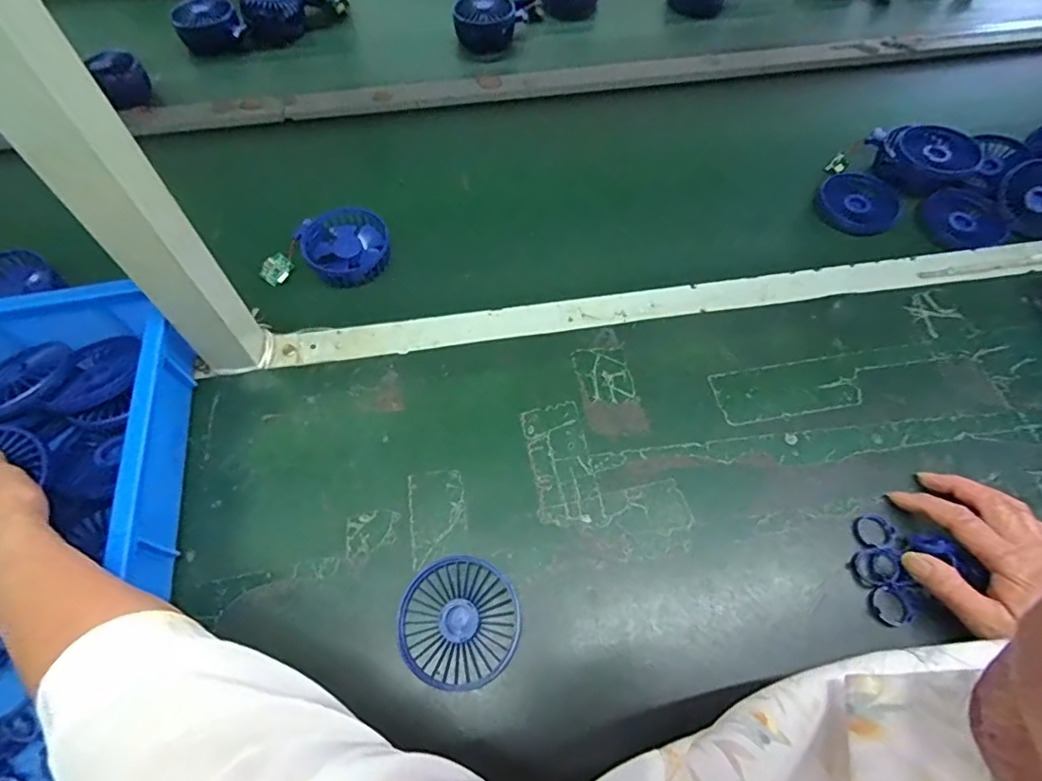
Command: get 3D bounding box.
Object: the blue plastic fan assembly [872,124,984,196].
[{"bbox_3d":[0.474,-0.269,0.632,0.085,0.037,0.087,-33,65,-18],"label":"blue plastic fan assembly"}]

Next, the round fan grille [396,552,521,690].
[{"bbox_3d":[-0.045,0.167,0.396,0.086,0.006,0.086,0,60,0],"label":"round fan grille"}]

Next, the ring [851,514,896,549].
[{"bbox_3d":[0.280,0.111,0.430,0.032,0.004,0.026,-11,61,-7],"label":"ring"}]

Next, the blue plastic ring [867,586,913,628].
[{"bbox_3d":[0.275,0.161,0.406,0.029,0.004,0.030,0,60,0],"label":"blue plastic ring"}]

